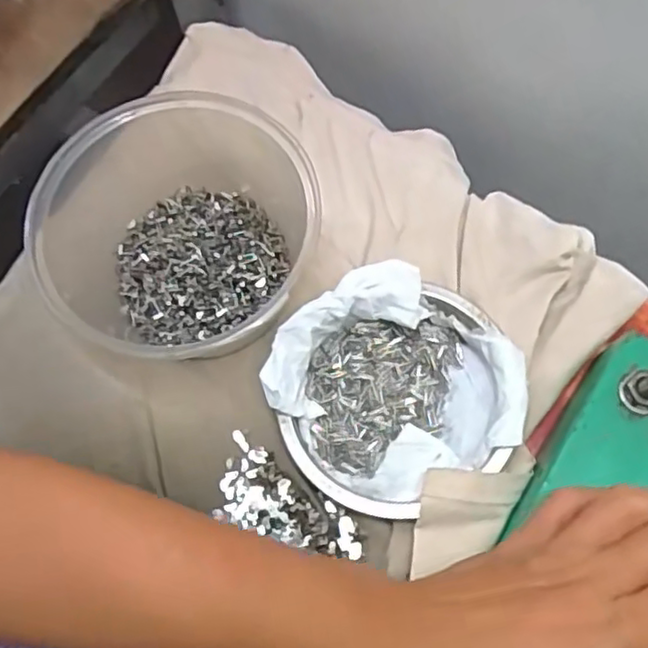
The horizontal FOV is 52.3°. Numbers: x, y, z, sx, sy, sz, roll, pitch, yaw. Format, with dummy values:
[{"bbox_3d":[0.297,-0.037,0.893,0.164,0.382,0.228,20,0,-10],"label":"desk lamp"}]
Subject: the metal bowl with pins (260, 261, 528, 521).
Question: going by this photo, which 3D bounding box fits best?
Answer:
[{"bbox_3d":[0.035,0.033,0.349,0.119,0.038,0.116,0,72,0],"label":"metal bowl with pins"}]

